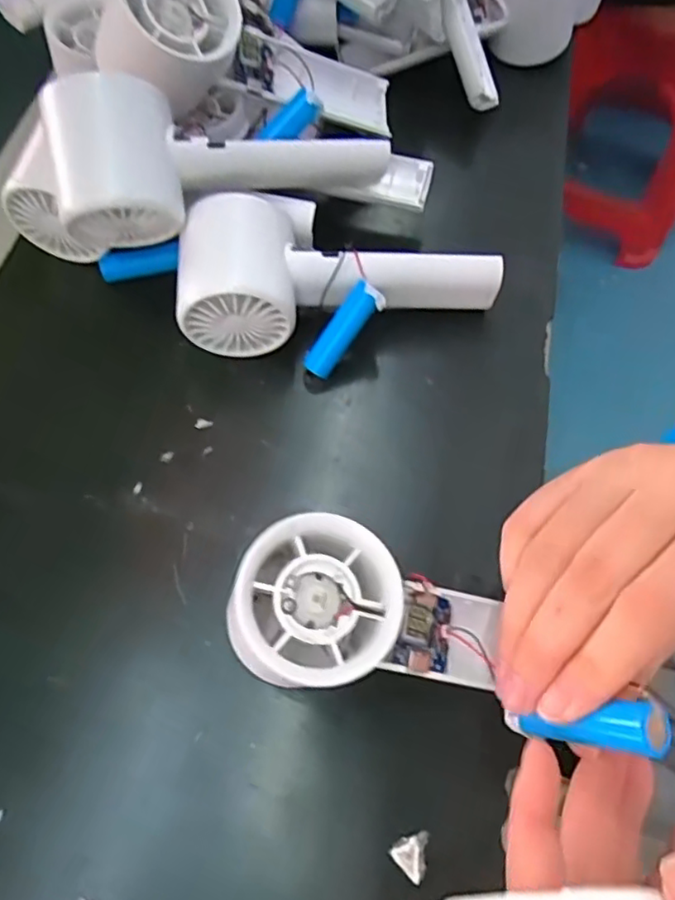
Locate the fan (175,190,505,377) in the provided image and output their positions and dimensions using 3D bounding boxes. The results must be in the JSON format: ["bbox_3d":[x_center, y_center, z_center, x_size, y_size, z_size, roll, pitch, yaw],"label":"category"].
[{"bbox_3d":[-0.001,-0.075,0.307,0.151,0.058,0.064,11,64,4],"label":"fan"}]

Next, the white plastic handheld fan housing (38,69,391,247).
[{"bbox_3d":[-0.056,-0.129,0.309,0.154,0.055,0.065,1,102,-22],"label":"white plastic handheld fan housing"}]

